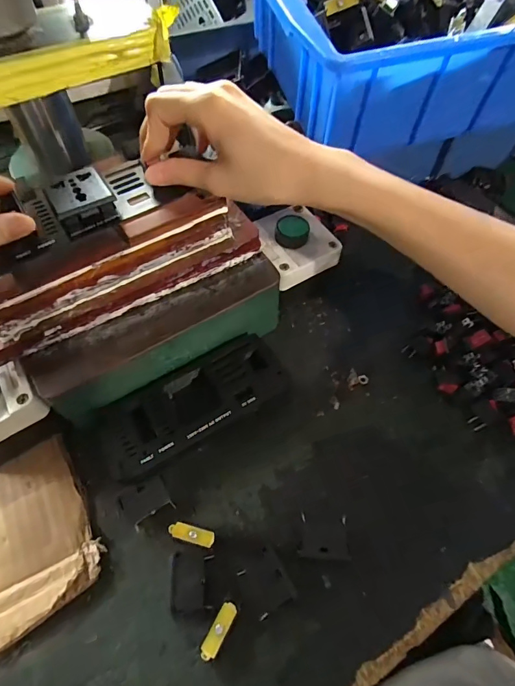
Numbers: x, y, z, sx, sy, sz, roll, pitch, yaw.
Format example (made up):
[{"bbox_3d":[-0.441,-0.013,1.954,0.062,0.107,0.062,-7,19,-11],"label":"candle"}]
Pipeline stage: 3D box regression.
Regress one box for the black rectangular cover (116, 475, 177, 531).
[{"bbox_3d":[-0.081,0.114,0.284,0.035,0.006,0.025,-25,64,-14],"label":"black rectangular cover"}]

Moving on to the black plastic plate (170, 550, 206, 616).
[{"bbox_3d":[-0.045,0.155,0.258,0.022,0.004,0.034,4,57,-19],"label":"black plastic plate"}]

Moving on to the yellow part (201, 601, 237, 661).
[{"bbox_3d":[-0.022,0.168,0.233,0.010,0.004,0.030,27,64,14],"label":"yellow part"}]

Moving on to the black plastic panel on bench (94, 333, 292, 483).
[{"bbox_3d":[-0.047,0.046,0.311,0.146,0.021,0.063,-28,65,-15],"label":"black plastic panel on bench"}]

